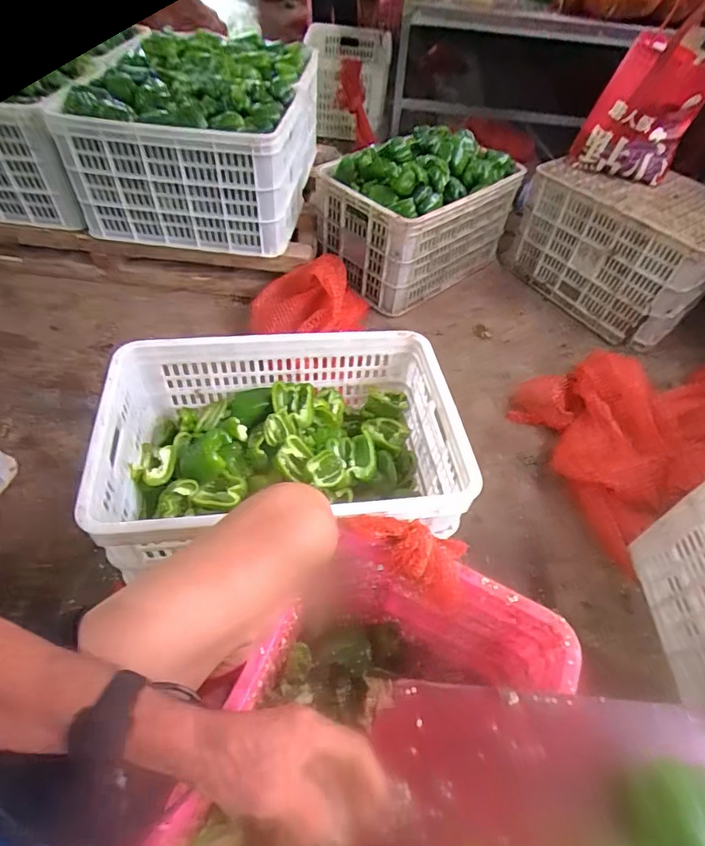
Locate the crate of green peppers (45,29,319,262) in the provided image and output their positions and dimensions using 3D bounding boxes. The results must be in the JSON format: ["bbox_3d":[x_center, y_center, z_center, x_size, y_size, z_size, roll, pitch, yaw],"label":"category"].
[{"bbox_3d":[-0.366,-0.739,1.247,0.479,0.327,0.619,7,51,0],"label":"crate of green peppers"}]

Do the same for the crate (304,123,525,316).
[{"bbox_3d":[0.184,-0.609,1.403,0.526,0.340,0.353,-33,61,-27],"label":"crate"}]

